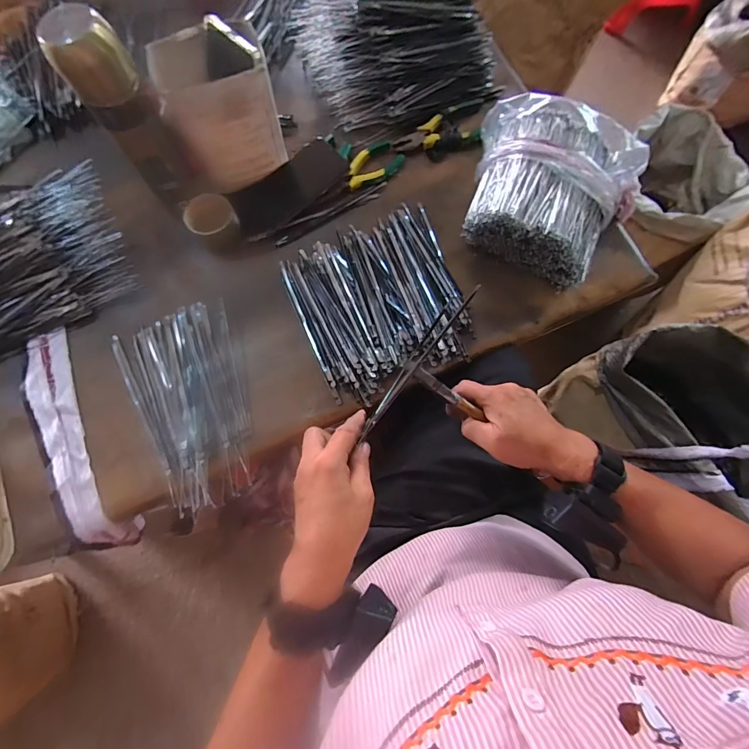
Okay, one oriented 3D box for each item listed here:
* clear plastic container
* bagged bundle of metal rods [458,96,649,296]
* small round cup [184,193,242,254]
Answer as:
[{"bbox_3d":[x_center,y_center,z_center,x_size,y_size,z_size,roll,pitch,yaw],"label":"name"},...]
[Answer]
[{"bbox_3d":[-0.188,-0.328,0.495,0.122,0.159,0.096,-23,77,-6],"label":"clear plastic container"},{"bbox_3d":[0.230,-0.249,0.521,0.233,0.082,0.201,27,77,6],"label":"bagged bundle of metal rods"},{"bbox_3d":[-0.223,-0.210,0.539,0.063,0.045,0.059,-40,79,-9],"label":"small round cup"}]

